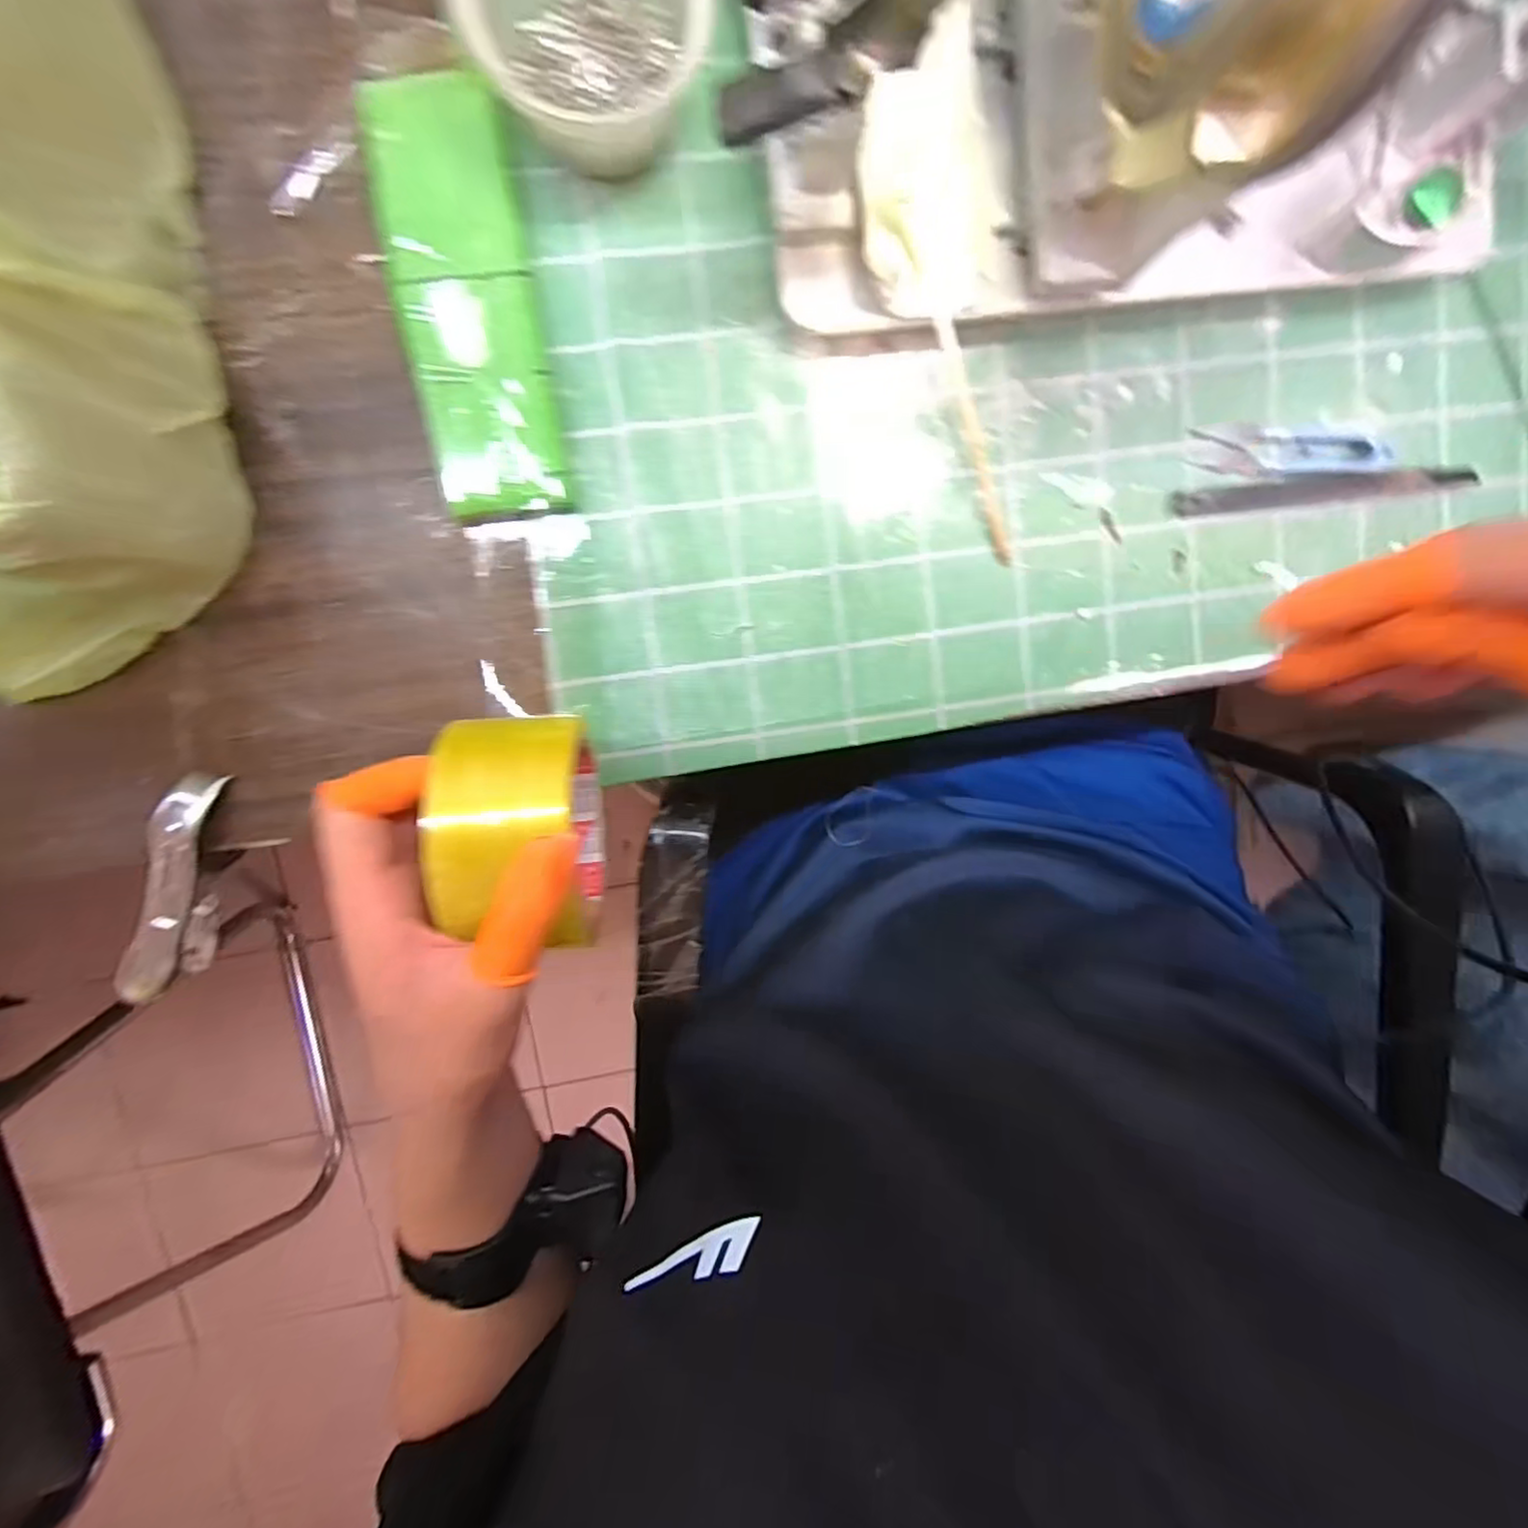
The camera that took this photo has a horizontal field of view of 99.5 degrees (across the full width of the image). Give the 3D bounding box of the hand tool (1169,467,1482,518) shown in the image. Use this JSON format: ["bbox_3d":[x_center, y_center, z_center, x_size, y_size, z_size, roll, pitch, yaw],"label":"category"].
[{"bbox_3d":[0.292,-0.143,0.336,0.164,0.008,0.014,-7,96,-3],"label":"hand tool"}]

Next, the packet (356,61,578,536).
[{"bbox_3d":[-0.134,-0.207,0.294,0.059,0.014,0.182,-9,97,-3],"label":"packet"}]

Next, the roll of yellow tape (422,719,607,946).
[{"bbox_3d":[-0.096,0.032,0.275,0.049,0.091,0.104,-6,96,-3],"label":"roll of yellow tape"}]

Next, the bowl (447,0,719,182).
[{"bbox_3d":[-0.070,-0.308,0.265,0.093,0.061,0.102,0,96,-4],"label":"bowl"}]

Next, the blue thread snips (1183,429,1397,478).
[{"bbox_3d":[0.269,-0.160,0.331,0.099,0.008,0.023,0,96,-4],"label":"blue thread snips"}]

